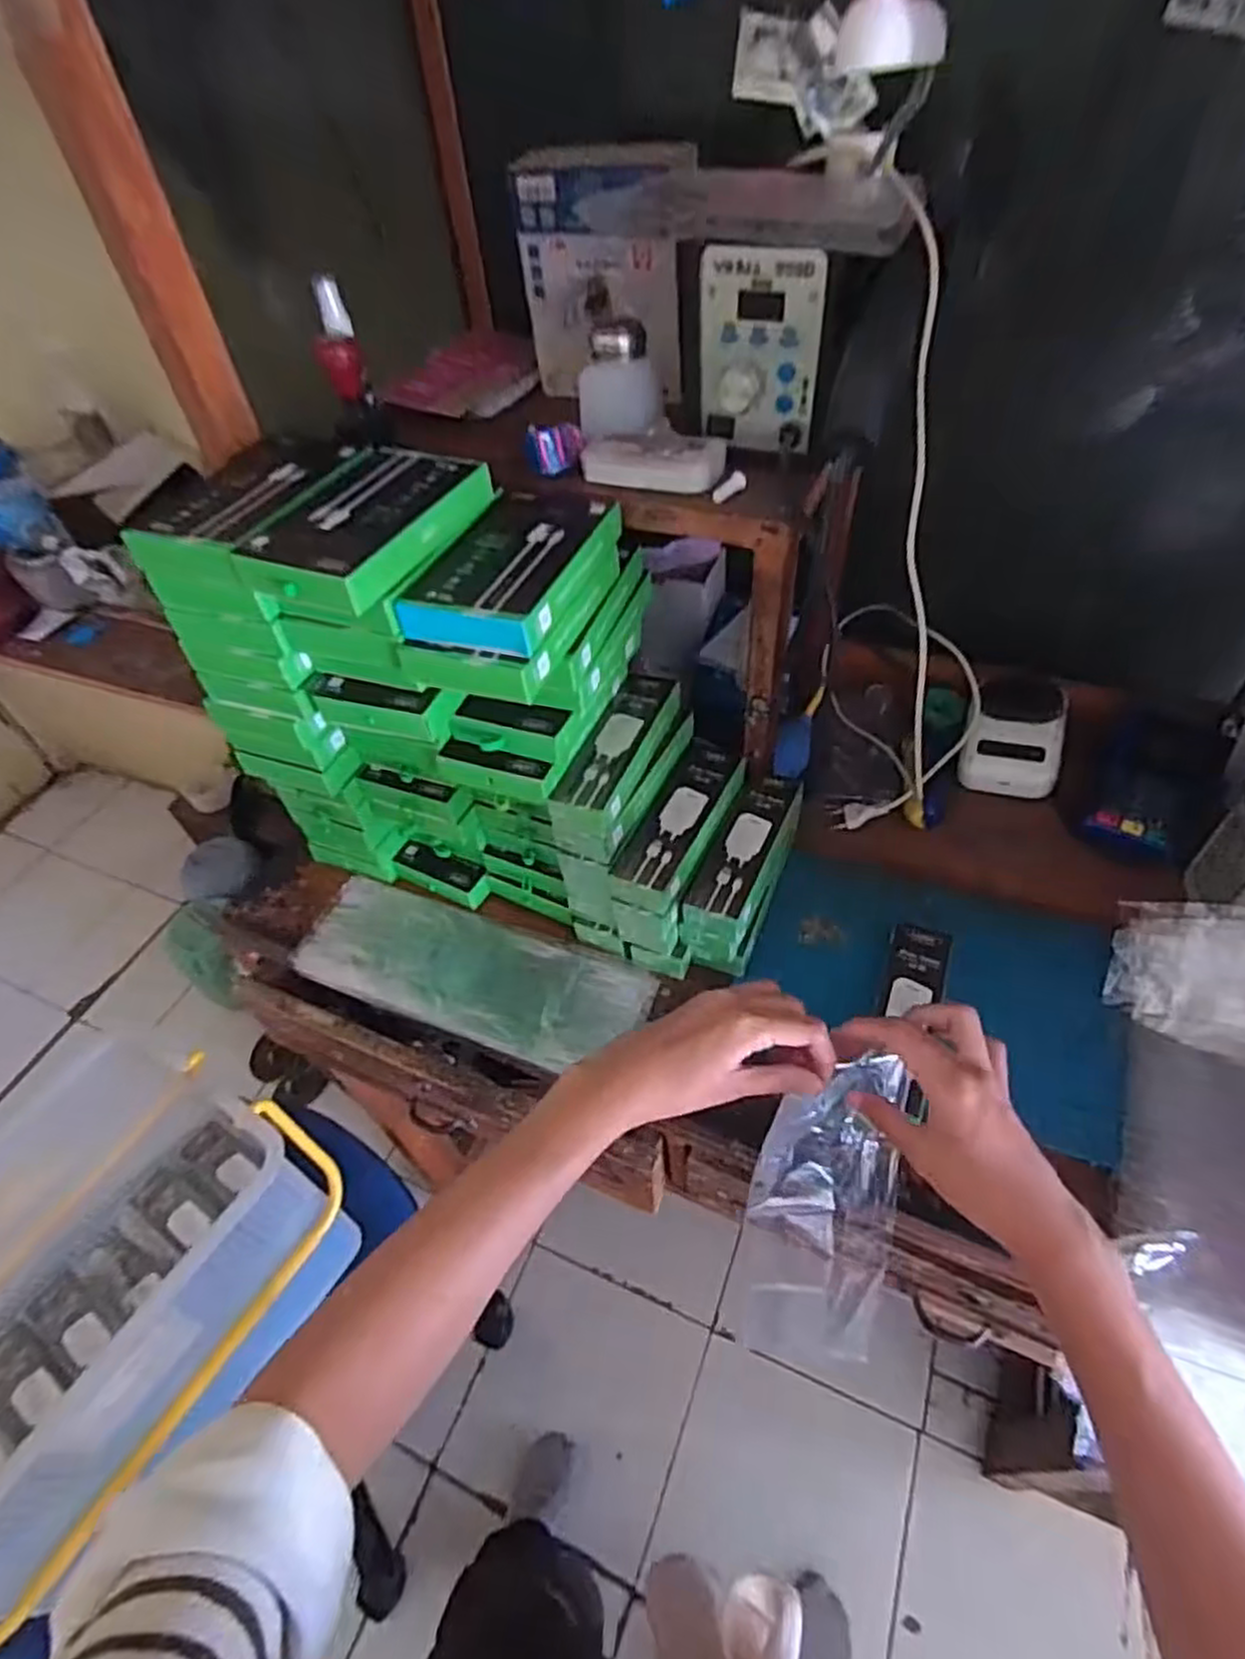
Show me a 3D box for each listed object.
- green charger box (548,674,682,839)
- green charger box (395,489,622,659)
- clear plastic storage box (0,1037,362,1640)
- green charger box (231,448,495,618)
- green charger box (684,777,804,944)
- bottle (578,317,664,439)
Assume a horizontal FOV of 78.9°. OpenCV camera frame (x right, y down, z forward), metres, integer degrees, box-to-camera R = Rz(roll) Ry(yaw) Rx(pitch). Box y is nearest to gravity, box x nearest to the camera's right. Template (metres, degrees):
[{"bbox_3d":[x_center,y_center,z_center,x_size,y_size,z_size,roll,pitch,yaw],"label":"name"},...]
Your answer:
[{"bbox_3d":[-0.001,-0.068,0.600,0.049,0.024,0.162,15,52,18],"label":"green charger box"},{"bbox_3d":[-0.071,-0.176,0.508,0.090,0.027,0.156,14,52,17],"label":"green charger box"},{"bbox_3d":[-0.442,0.389,0.650,0.249,0.188,0.345,22,55,23],"label":"clear plastic storage box"},{"bbox_3d":[-0.169,-0.202,0.501,0.097,0.029,0.161,16,53,18],"label":"green charger box"},{"bbox_3d":[0.104,0.021,0.632,0.050,0.041,0.160,19,54,21],"label":"green charger box"},{"bbox_3d":[-0.002,-0.342,0.570,0.063,0.069,0.062,-3,49,3],"label":"bottle"}]

